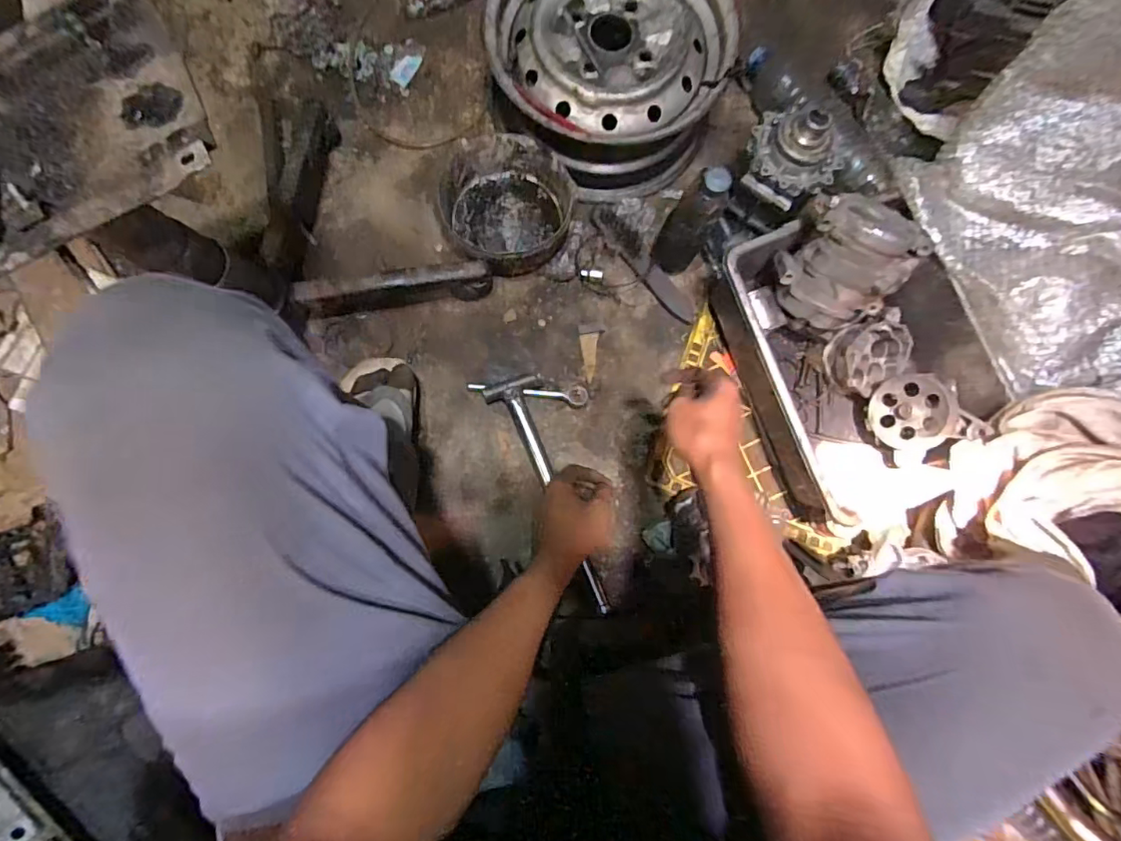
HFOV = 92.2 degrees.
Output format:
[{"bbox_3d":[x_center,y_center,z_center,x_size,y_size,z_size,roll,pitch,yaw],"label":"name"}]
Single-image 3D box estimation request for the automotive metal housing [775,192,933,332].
[{"bbox_3d":[0.367,-0.195,0.701,0.155,0.123,0.130,31,82,2],"label":"automotive metal housing"}]

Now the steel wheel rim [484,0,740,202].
[{"bbox_3d":[0.074,-0.547,0.824,0.343,0.135,0.354,0,82,-2],"label":"steel wheel rim"}]

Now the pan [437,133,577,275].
[{"bbox_3d":[-0.081,-0.326,0.830,0.183,0.084,0.195,0,82,-2],"label":"pan"}]

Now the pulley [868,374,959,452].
[{"bbox_3d":[0.487,-0.012,0.750,0.025,0.099,0.104,-14,107,-38],"label":"pulley"}]

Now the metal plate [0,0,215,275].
[{"bbox_3d":[-0.388,-0.216,0.414,0.219,0.031,0.180,-25,83,-2],"label":"metal plate"}]

